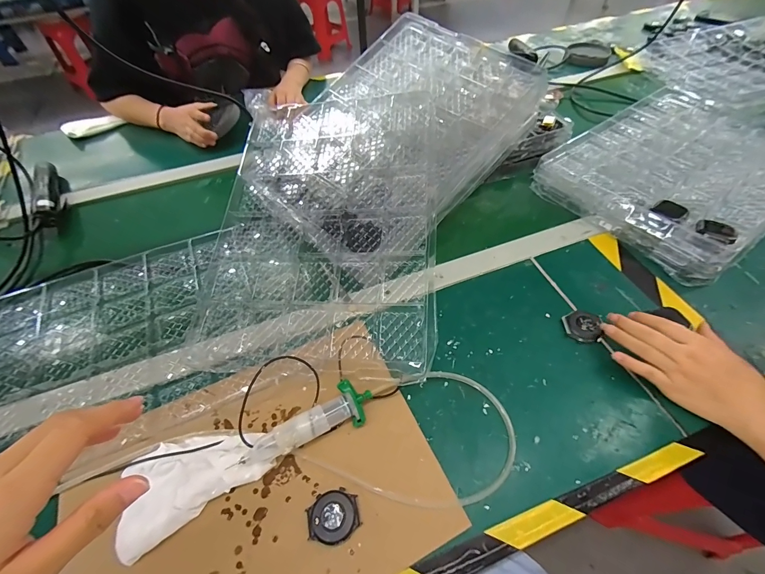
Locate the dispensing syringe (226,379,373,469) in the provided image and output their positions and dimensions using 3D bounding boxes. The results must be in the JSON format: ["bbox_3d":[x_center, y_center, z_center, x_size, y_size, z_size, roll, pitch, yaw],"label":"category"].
[{"bbox_3d":[-0.080,0.153,0.376,0.146,0.036,0.044,-24,56,-14],"label":"dispensing syringe"}]

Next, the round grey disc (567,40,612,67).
[{"bbox_3d":[0.570,-0.647,0.953,0.107,0.025,0.119,18,57,16],"label":"round grey disc"}]

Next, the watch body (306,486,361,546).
[{"bbox_3d":[-0.048,0.223,0.336,0.049,0.013,0.043,-15,54,-8],"label":"watch body"}]

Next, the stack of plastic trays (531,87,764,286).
[{"bbox_3d":[0.551,-0.228,0.617,0.490,0.054,0.315,-32,58,-19],"label":"stack of plastic trays"}]

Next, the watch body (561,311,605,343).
[{"bbox_3d":[0.265,0.051,0.453,0.049,0.010,0.044,-23,56,-13],"label":"watch body"}]

